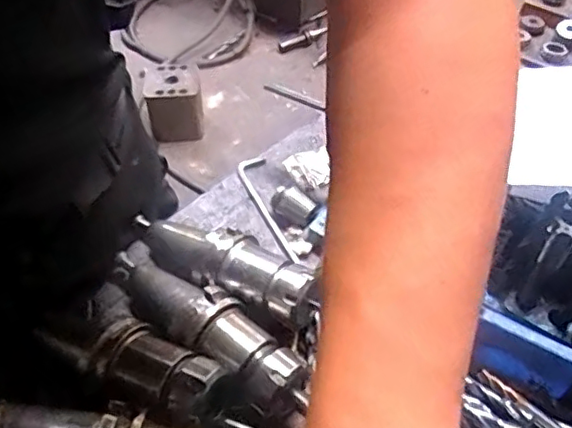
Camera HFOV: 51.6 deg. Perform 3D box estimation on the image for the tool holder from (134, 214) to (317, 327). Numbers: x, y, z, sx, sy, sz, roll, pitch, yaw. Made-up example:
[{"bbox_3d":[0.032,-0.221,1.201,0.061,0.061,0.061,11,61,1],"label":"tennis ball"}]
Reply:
[{"bbox_3d":[-0.058,0.039,0.508,0.183,0.055,0.048,24,52,20],"label":"tool holder"}]

